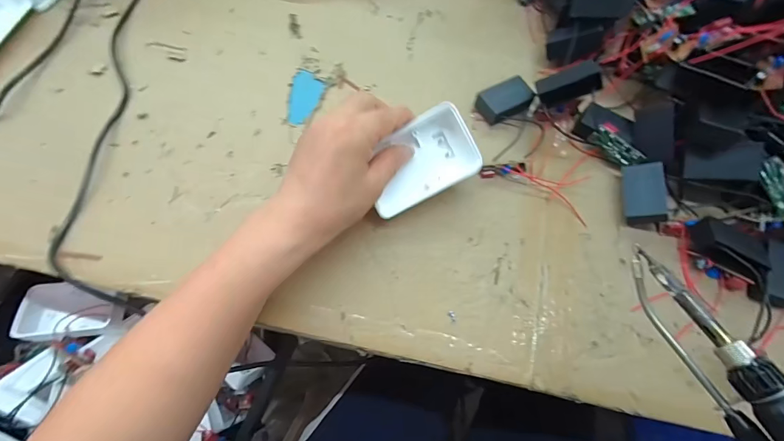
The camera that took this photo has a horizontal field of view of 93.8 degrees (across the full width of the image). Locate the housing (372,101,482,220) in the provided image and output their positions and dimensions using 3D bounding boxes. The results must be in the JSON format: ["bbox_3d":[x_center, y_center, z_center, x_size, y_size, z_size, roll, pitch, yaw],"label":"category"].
[{"bbox_3d":[0.021,-0.047,0.291,0.085,0.042,0.057,-24,72,-10],"label":"housing"}]

